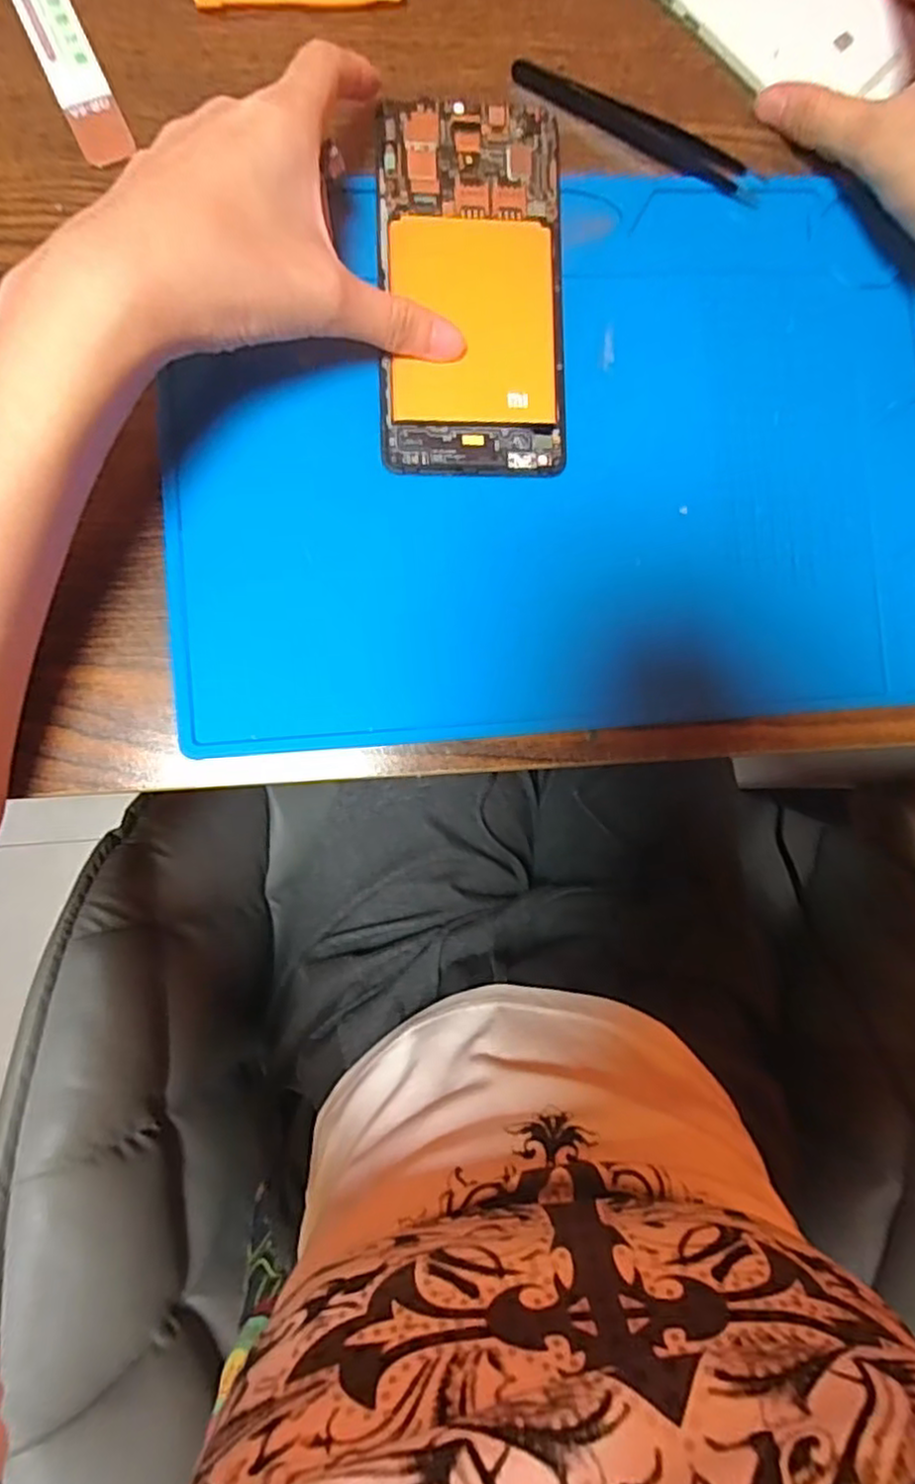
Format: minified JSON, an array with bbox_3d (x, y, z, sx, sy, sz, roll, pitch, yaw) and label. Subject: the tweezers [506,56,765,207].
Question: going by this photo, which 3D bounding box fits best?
[{"bbox_3d":[0.077,-0.258,0.291,0.112,0.006,0.013,26,85,-3],"label":"tweezers"}]

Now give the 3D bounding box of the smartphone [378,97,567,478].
[{"bbox_3d":[0.006,-0.181,0.277,0.072,0.007,0.148,-1,89,-5],"label":"smartphone"}]

